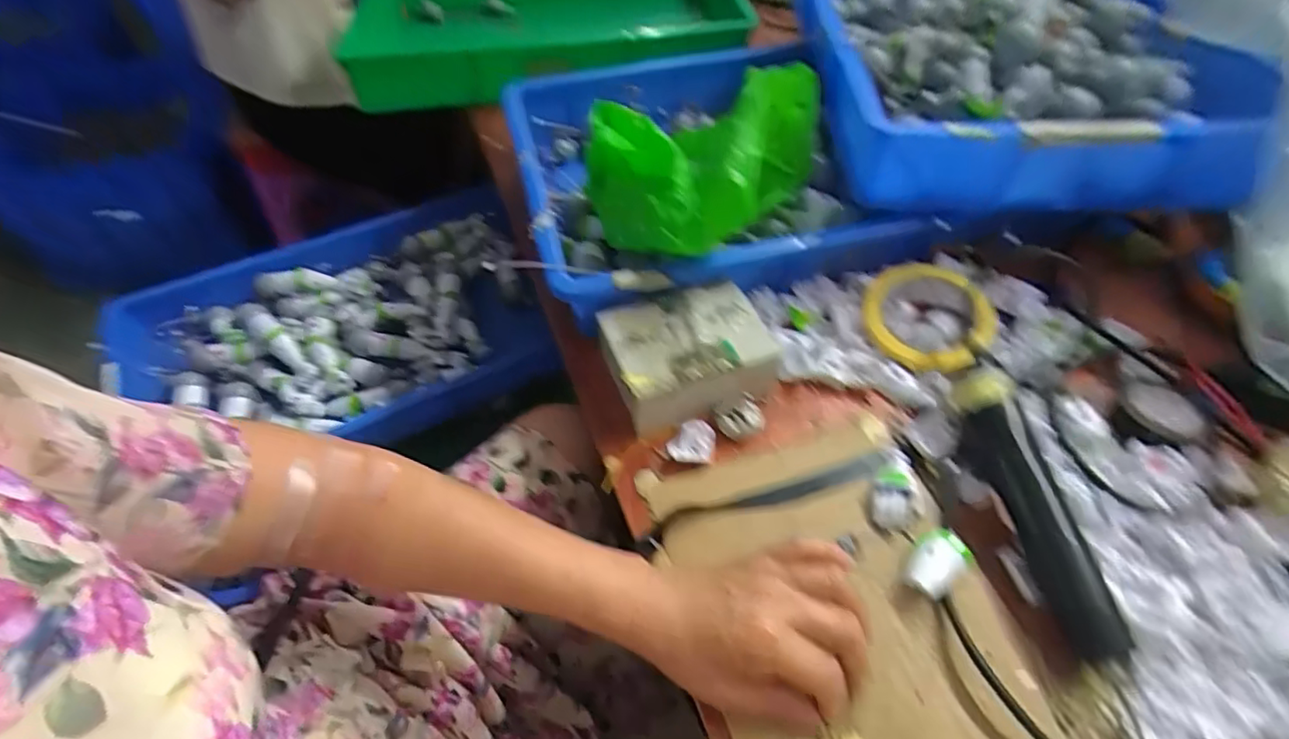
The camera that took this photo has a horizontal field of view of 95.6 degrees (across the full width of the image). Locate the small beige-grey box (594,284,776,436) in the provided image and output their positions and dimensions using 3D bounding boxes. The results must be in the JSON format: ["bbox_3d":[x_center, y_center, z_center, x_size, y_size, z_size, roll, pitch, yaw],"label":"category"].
[{"bbox_3d":[0.035,-0.012,0.473,0.125,0.051,0.091,-15,52,-11],"label":"small beige-grey box"}]

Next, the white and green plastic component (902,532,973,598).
[{"bbox_3d":[0.186,0.124,0.372,0.045,0.018,0.029,-38,58,-22],"label":"white and green plastic component"}]

